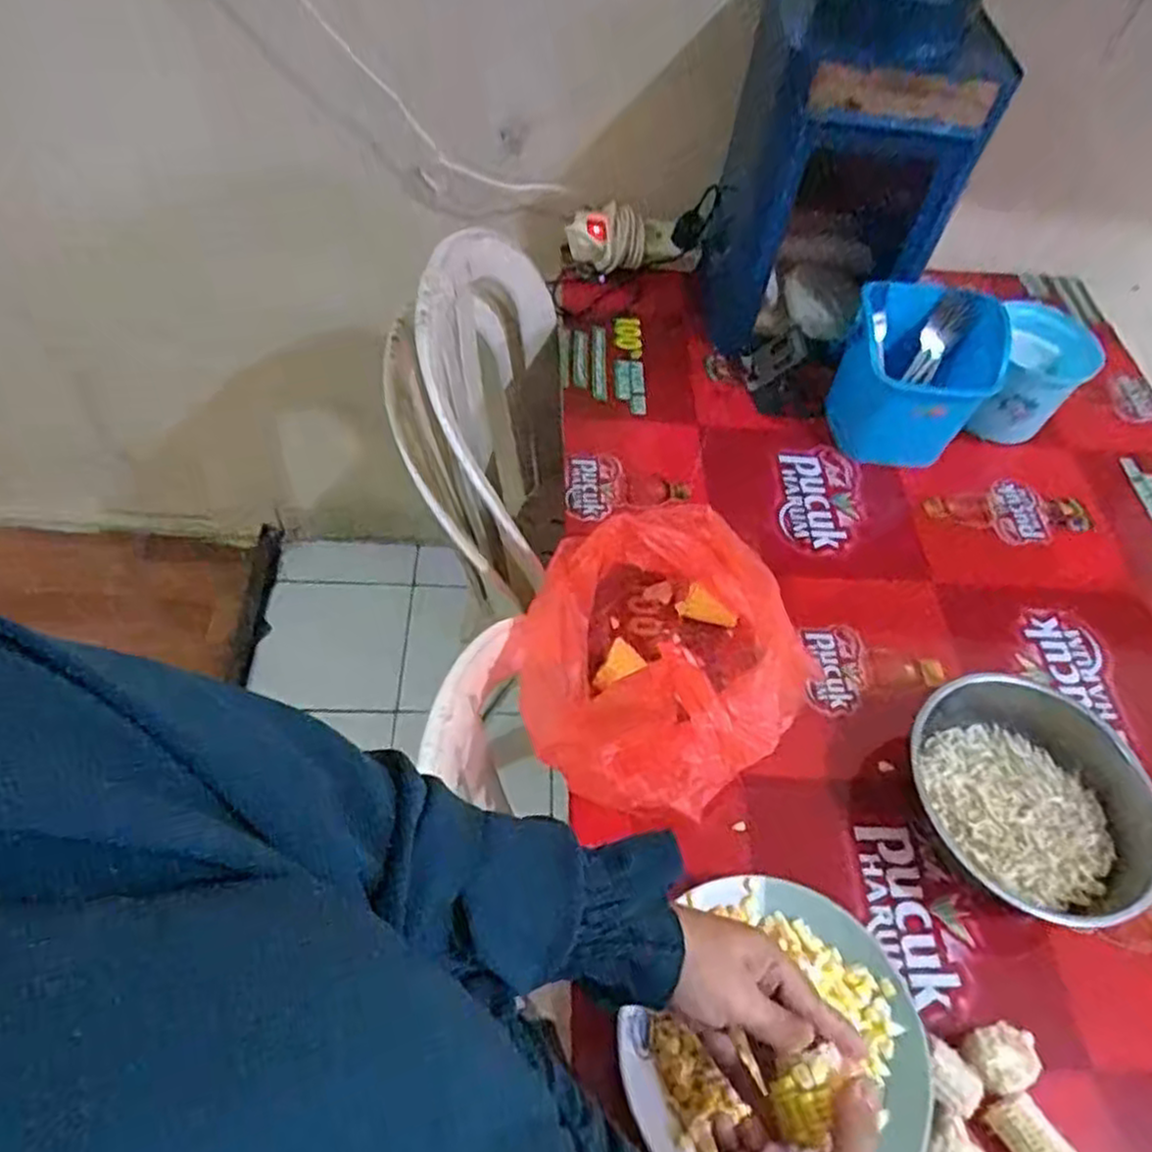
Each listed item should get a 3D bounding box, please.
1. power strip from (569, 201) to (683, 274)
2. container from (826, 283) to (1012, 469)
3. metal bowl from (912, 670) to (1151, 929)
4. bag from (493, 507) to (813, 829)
[{"bbox_3d":[0.060,-0.452,1.020,0.150,0.082,0.047,-8,56,-12],"label":"power strip"},{"bbox_3d":[0.381,-0.229,0.869,0.161,0.150,0.140,13,55,4],"label":"container"},{"bbox_3d":[0.383,0.180,0.640,0.172,0.077,0.190,-29,62,-22],"label":"metal bowl"},{"bbox_3d":[0.062,0.059,0.620,0.219,0.193,0.249,-6,56,-9],"label":"bag"}]

